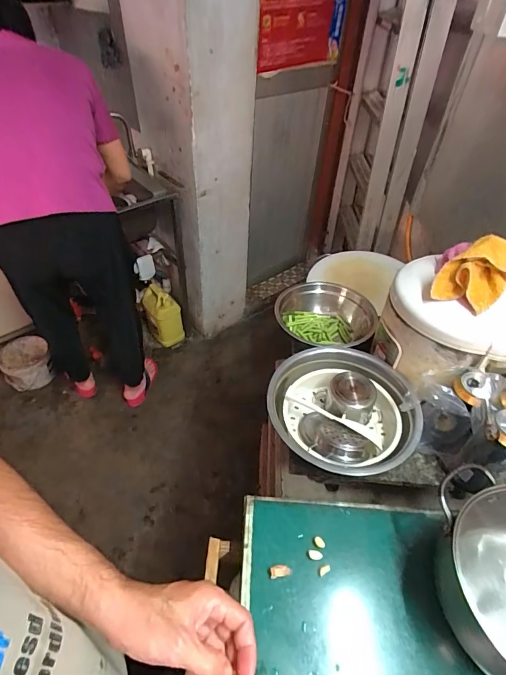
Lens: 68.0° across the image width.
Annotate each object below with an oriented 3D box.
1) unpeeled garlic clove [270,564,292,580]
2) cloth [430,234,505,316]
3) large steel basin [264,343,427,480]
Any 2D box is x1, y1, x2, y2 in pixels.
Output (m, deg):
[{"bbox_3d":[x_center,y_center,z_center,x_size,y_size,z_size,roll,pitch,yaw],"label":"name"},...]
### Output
[{"bbox_3d":[0.038,0.323,0.519,0.029,0.009,0.015,-7,46,-10],"label":"unpeeled garlic clove"},{"bbox_3d":[0.360,-0.107,0.604,0.097,0.125,0.036,25,4,6],"label":"cloth"},{"bbox_3d":[0.158,0.135,0.683,0.251,0.106,0.254,1,45,-1],"label":"large steel basin"}]

